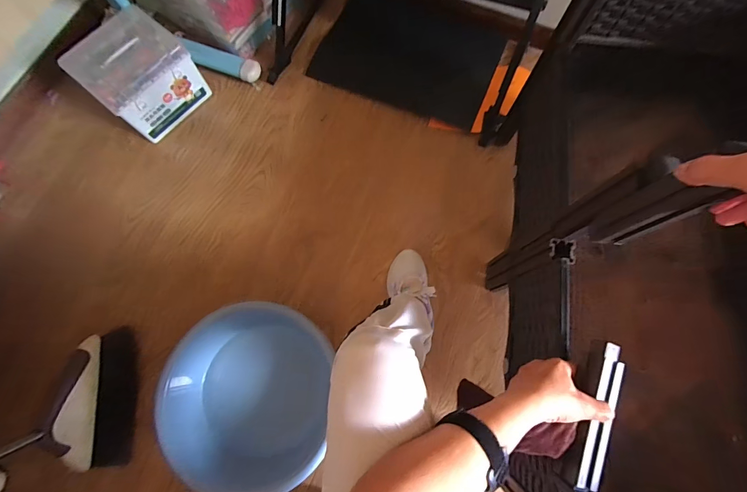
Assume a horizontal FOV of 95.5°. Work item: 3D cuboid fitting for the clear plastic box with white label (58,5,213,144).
[{"bbox_3d":[-0.625,-0.461,0.917,0.215,0.207,0.238,41,78,14],"label":"clear plastic box with white label"}]

